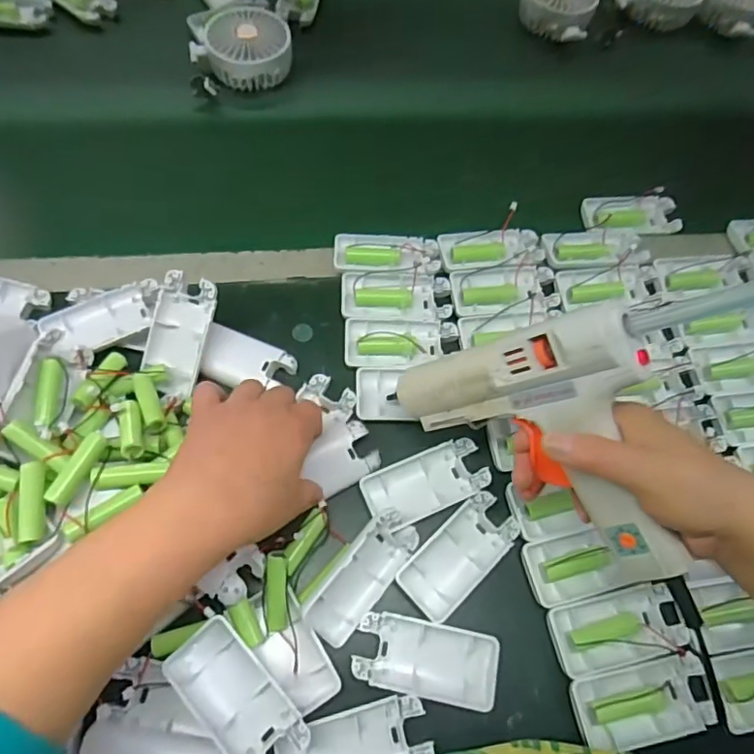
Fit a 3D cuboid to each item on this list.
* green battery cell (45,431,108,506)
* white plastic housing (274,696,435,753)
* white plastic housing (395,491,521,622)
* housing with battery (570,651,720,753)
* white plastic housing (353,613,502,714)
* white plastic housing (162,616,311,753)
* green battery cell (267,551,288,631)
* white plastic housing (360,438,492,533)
[{"bbox_3d":[-0.192,0.058,0.363,0.014,0.014,0.050,22,62,8],"label":"green battery cell"},{"bbox_3d":[-0.014,0.233,0.353,0.093,0.010,0.044,-13,68,-10],"label":"white plastic housing"},{"bbox_3d":[0.060,0.129,0.410,0.092,0.012,0.045,-40,75,-19],"label":"white plastic housing"},{"bbox_3d":[0.179,0.218,0.377,0.093,0.011,0.046,-8,67,-8],"label":"housing with battery"},{"bbox_3d":[0.034,0.191,0.382,0.095,0.011,0.045,12,66,1],"label":"white plastic housing"},{"bbox_3d":[-0.084,0.198,0.348,0.044,0.024,0.092,-39,74,-19],"label":"white plastic housing"},{"bbox_3d":[-0.066,0.142,0.376,0.014,0.012,0.050,-1,83,-3],"label":"green battery cell"},{"bbox_3d":[0.037,0.081,0.429,0.091,0.015,0.047,-22,70,-13],"label":"white plastic housing"}]

